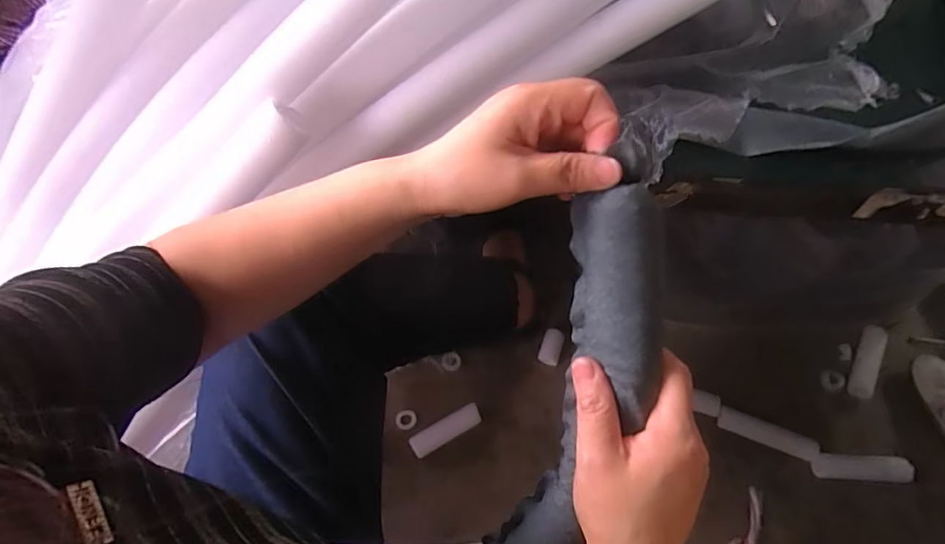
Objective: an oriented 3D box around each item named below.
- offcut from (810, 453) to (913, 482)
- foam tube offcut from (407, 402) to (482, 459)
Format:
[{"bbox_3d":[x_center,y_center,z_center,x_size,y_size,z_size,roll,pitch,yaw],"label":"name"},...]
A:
[{"bbox_3d":[0.723,0.362,0.955,0.159,0.043,0.049,0,57,5],"label":"offcut"},{"bbox_3d":[-0.053,0.329,1.062,0.154,0.044,0.048,-24,59,-10],"label":"foam tube offcut"}]

